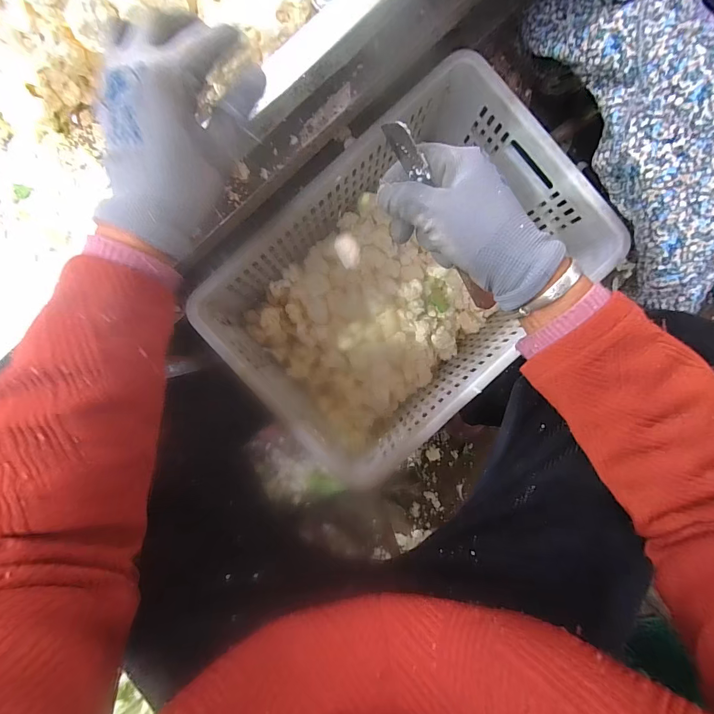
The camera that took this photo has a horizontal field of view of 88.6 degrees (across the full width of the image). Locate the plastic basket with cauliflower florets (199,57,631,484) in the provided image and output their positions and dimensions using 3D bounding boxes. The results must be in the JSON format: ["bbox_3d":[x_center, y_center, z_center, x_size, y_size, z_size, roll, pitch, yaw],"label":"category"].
[{"bbox_3d":[0.067,-0.111,0.564,0.506,0.173,0.347,-42,92,0],"label":"plastic basket with cauliflower florets"}]

